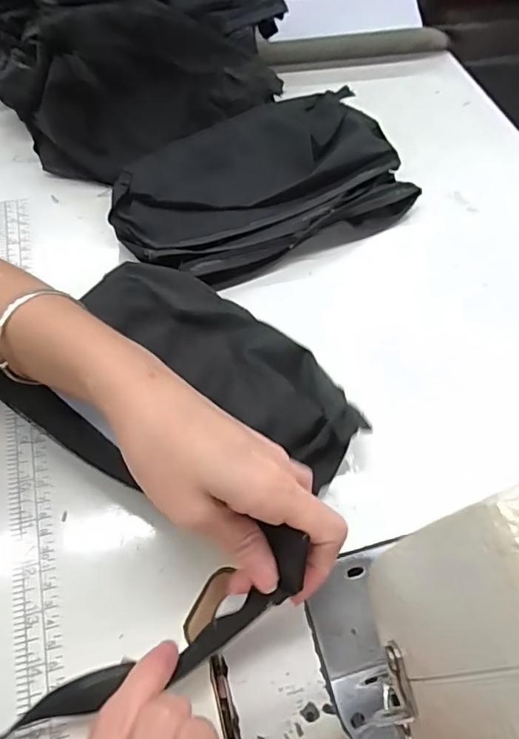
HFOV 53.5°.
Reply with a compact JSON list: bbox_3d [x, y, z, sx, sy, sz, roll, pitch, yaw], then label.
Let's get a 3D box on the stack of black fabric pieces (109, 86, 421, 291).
[{"bbox_3d":[-0.004,-0.157,0.434,0.239,0.041,0.158,-25,63,-18],"label":"stack of black fabric pieces"}]

